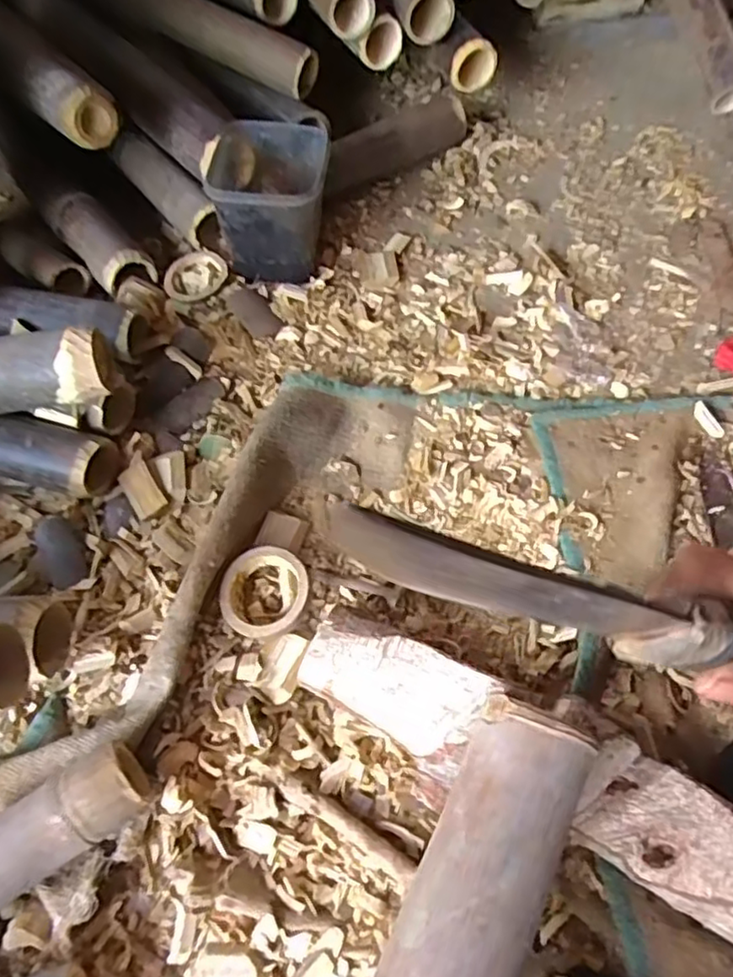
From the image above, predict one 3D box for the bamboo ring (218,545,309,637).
[{"bbox_3d":[-0.084,0.087,0.543,0.070,0.026,0.073,-2,60,3],"label":"bamboo ring"}]

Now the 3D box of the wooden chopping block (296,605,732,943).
[{"bbox_3d":[0.095,0.188,0.456,0.344,0.057,0.090,23,64,16],"label":"wooden chopping block"}]

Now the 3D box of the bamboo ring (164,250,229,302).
[{"bbox_3d":[-0.191,-0.239,0.734,0.072,0.014,0.072,-2,60,3],"label":"bamboo ring"}]

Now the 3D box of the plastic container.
[{"bbox_3d":[-0.102,-0.297,0.705,0.118,0.127,0.115,3,61,5],"label":"plastic container"}]

